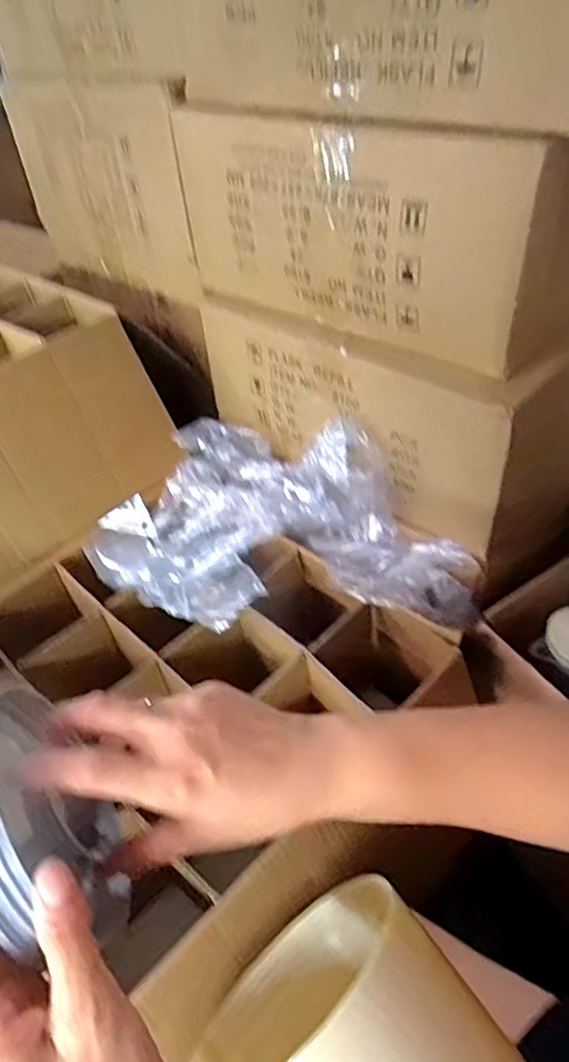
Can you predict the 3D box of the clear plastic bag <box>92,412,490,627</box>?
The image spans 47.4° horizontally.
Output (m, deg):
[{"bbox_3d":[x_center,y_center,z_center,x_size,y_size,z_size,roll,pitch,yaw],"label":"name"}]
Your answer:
[{"bbox_3d":[0.017,-0.015,0.766,0.397,0.172,0.280,7,47,15],"label":"clear plastic bag"}]

